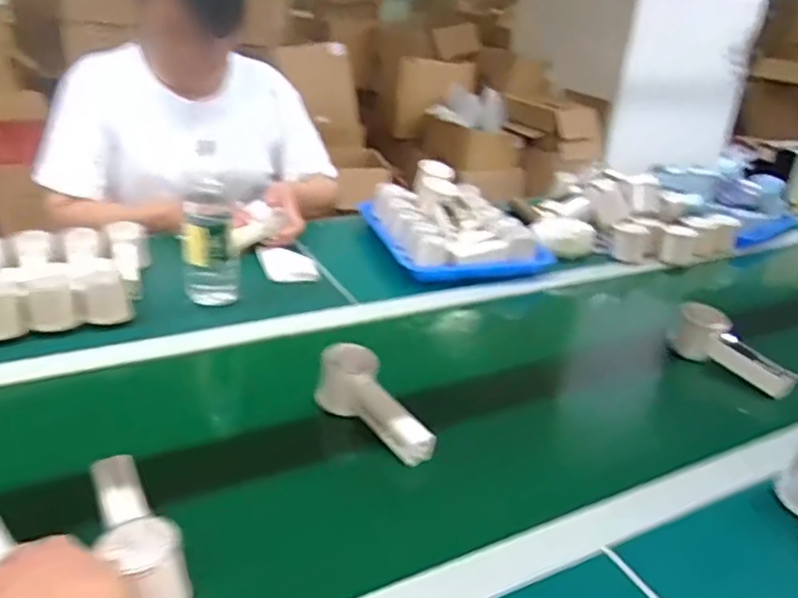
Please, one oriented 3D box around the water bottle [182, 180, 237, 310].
[{"bbox_3d":[-0.253,-0.075,0.861,0.067,0.170,0.056,-3,26,-16],"label":"water bottle"}]

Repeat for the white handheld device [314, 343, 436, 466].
[{"bbox_3d":[-0.022,0.109,0.654,0.054,0.056,0.146,-21,52,-42],"label":"white handheld device"}]

